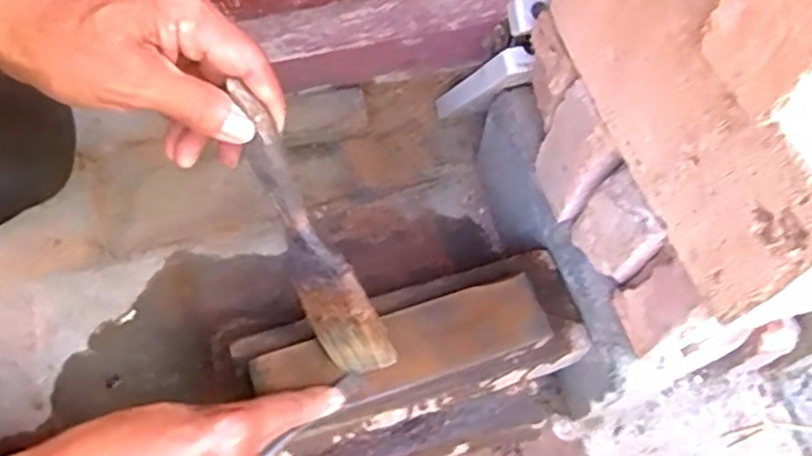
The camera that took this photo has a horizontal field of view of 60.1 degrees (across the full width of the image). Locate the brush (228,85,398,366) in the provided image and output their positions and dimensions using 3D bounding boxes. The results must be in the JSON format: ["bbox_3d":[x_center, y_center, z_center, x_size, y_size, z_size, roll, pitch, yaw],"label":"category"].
[{"bbox_3d":[-0.055,0.011,0.410,0.046,0.188,0.011,-3,30,29],"label":"brush"}]

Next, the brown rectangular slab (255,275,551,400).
[{"bbox_3d":[-0.003,0.077,0.462,0.191,0.019,0.052,-14,65,-10],"label":"brown rectangular slab"}]

